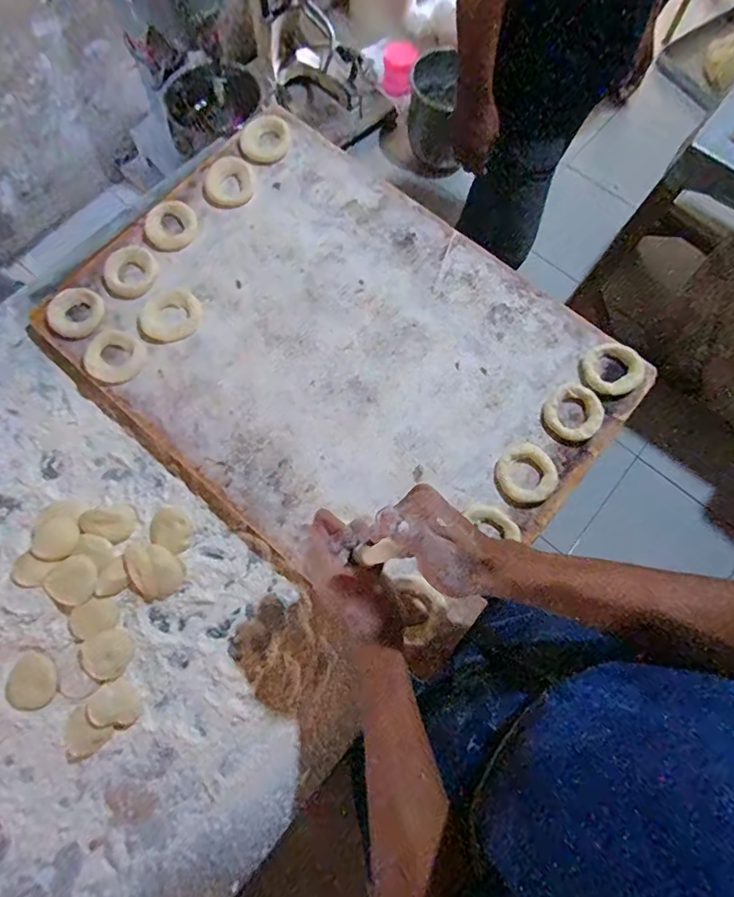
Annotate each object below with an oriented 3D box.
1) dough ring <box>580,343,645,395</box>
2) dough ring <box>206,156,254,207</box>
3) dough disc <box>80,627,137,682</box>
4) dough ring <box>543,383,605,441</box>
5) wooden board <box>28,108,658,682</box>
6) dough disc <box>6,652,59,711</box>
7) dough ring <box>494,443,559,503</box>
[{"bbox_3d":[0.267,-0.086,0.528,0.064,0.018,0.059,0,77,0],"label":"dough ring"},{"bbox_3d":[-0.171,-0.332,0.600,0.057,0.014,0.059,0,77,0],"label":"dough ring"},{"bbox_3d":[-0.247,0.196,0.463,0.044,0.004,0.043,5,70,-13],"label":"dough disc"},{"bbox_3d":[0.220,-0.038,0.511,0.059,0.012,0.062,0,77,0],"label":"dough ring"},{"bbox_3d":[-0.037,-0.111,0.543,0.577,0.033,0.420,40,81,9],"label":"wooden board"},{"bbox_3d":[-0.315,0.219,0.456,0.049,0.005,0.045,0,77,0],"label":"dough disc"},{"bbox_3d":[0.163,0.026,0.495,0.057,0.009,0.059,0,77,0],"label":"dough ring"}]

